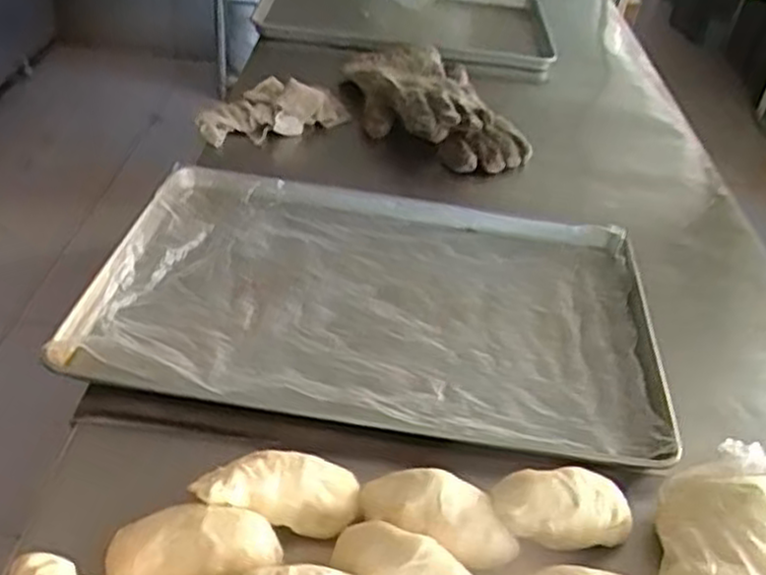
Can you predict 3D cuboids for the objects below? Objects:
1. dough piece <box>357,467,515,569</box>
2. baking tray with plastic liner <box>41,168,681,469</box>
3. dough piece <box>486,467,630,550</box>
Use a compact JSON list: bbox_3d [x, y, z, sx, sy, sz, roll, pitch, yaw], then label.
[{"bbox_3d":[0.045,0.185,0.624,0.131,0.051,0.069,13,38,9],"label":"dough piece"},{"bbox_3d":[-0.005,0.006,0.863,0.580,0.040,0.395,7,37,2],"label":"baking tray with plastic liner"},{"bbox_3d":[0.146,0.180,0.635,0.118,0.051,0.061,1,38,-6],"label":"dough piece"}]

